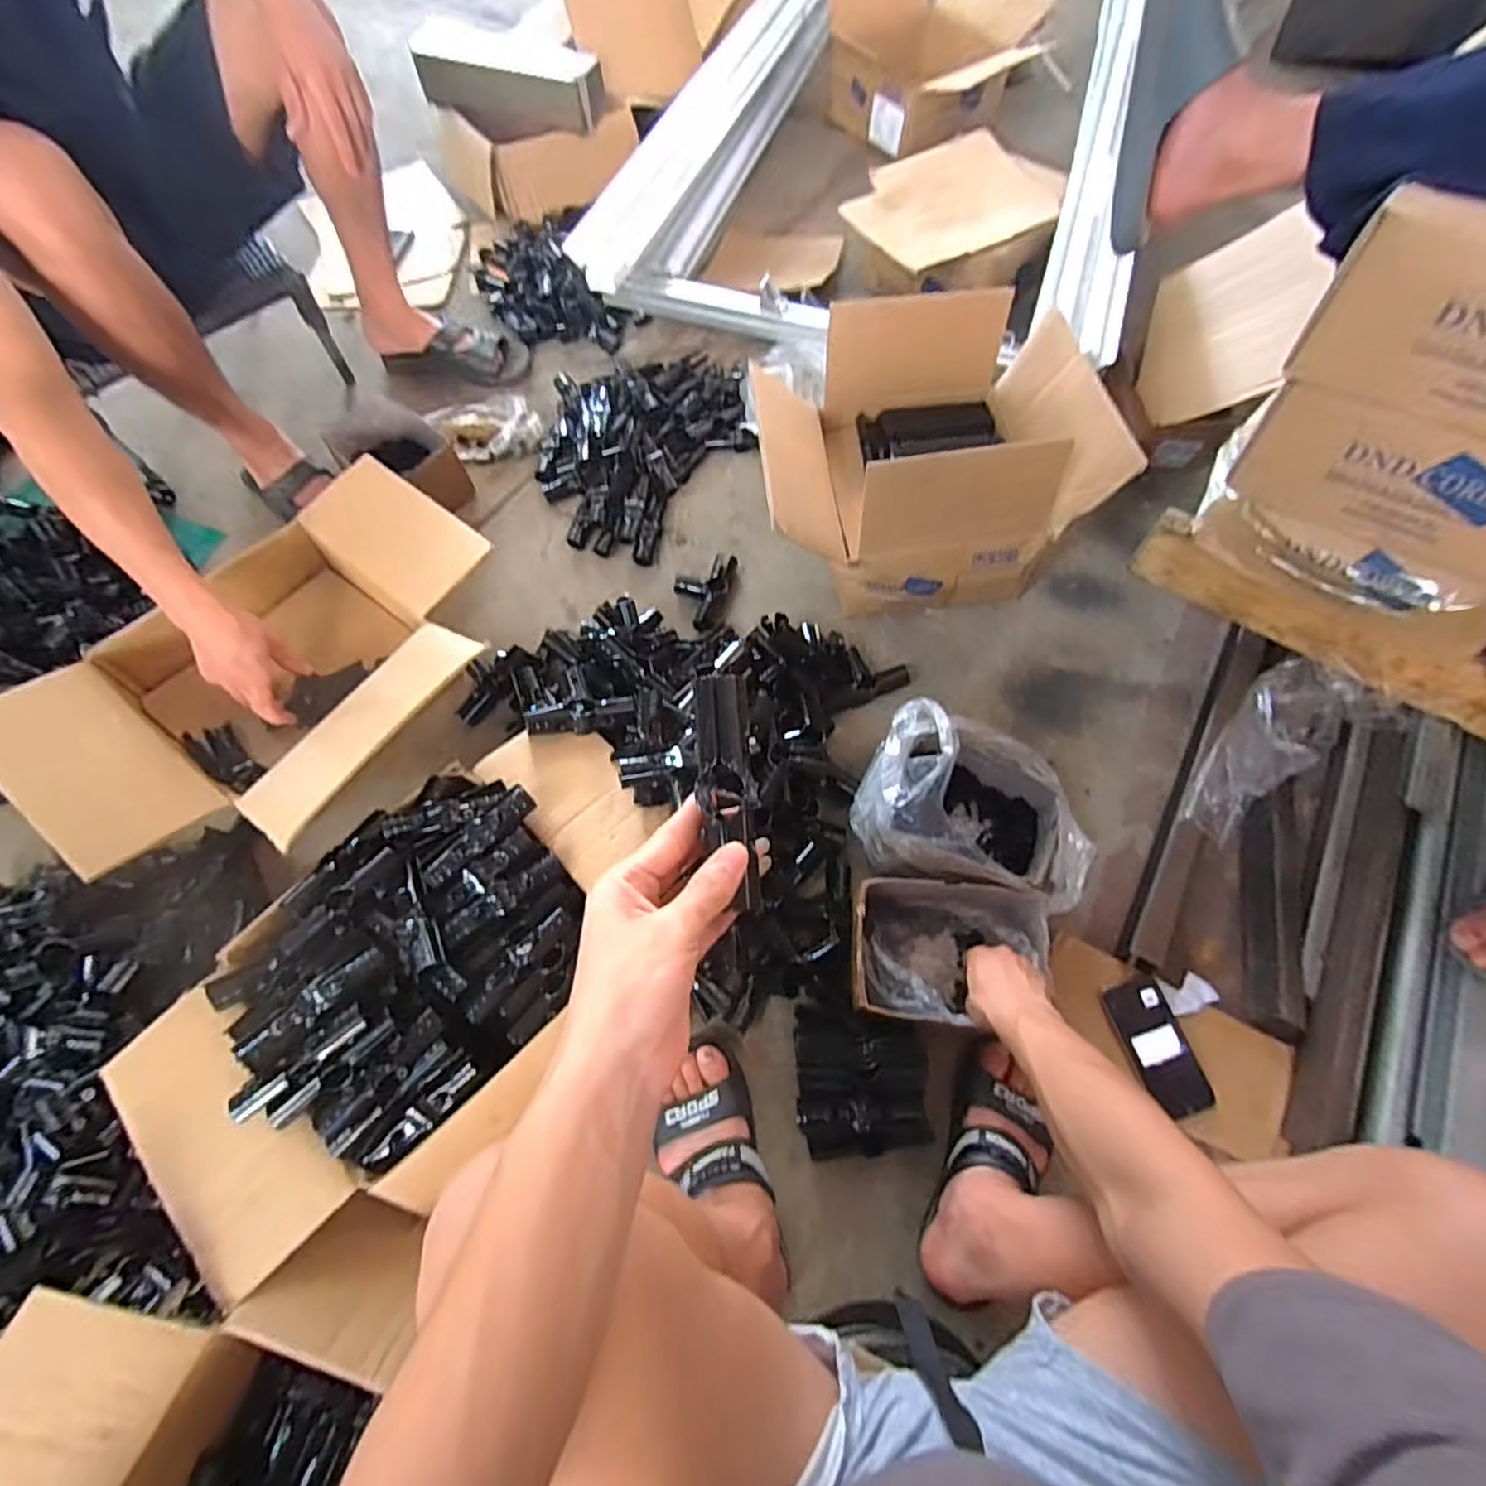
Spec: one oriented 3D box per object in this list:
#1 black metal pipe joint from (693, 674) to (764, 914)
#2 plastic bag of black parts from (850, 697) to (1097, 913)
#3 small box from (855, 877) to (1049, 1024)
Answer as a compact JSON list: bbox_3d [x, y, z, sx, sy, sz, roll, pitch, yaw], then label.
[{"bbox_3d":[-0.007,0.028,0.367,0.032,0.020,0.129,-7,86,-3],"label":"black metal pipe joint"},{"bbox_3d":[0.288,0.084,0.812,0.271,0.147,0.209,21,67,10],"label":"plastic bag of black parts"},{"bbox_3d":[0.225,0.242,0.754,0.200,0.106,0.146,7,65,3],"label":"small box"}]

